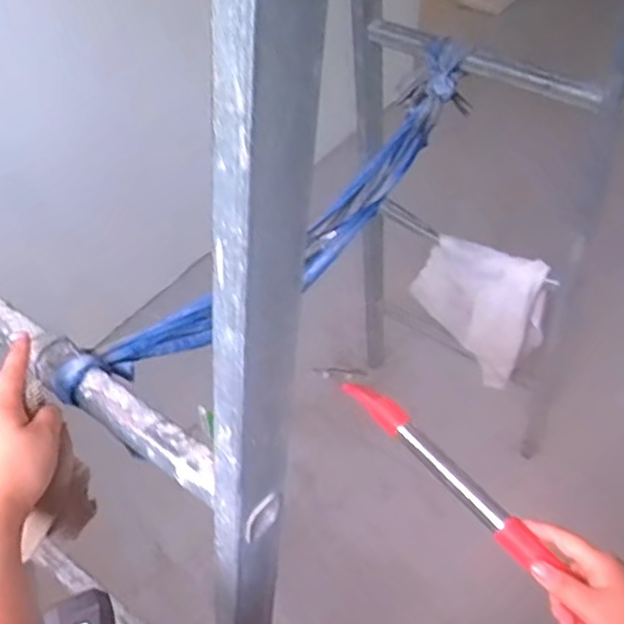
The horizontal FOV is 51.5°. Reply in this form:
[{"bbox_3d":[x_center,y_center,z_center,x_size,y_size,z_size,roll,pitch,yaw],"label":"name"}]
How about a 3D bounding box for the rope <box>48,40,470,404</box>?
[{"bbox_3d":[-0.005,-0.120,0.786,0.070,0.161,0.730,26,53,24],"label":"rope"}]

